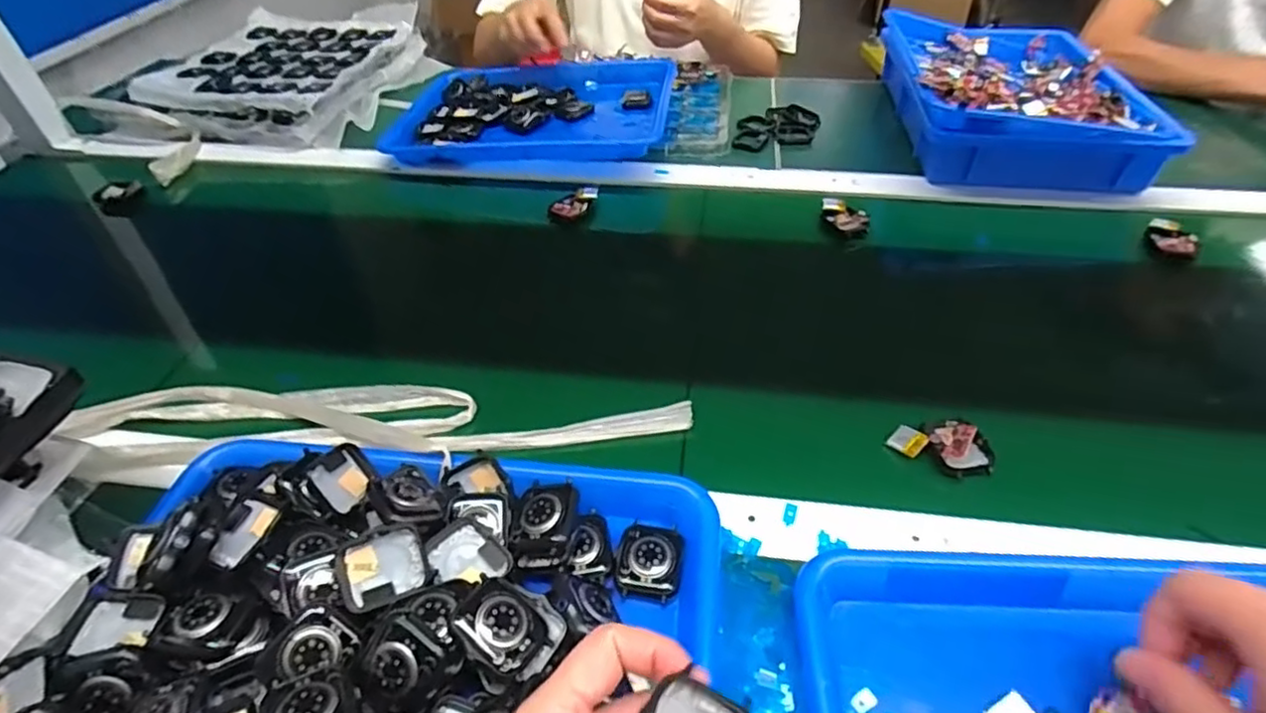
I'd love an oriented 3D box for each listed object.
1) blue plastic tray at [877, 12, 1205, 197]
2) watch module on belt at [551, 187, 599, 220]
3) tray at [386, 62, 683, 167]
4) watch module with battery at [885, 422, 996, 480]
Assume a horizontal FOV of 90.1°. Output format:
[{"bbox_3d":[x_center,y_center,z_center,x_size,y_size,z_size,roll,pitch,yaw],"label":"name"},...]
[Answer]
[{"bbox_3d":[0.443,-0.316,0.760,0.254,0.095,0.326,5,45,7],"label":"blue plastic tray"},{"bbox_3d":[-0.059,-0.162,0.671,0.061,0.015,0.024,-33,52,-27],"label":"watch module on belt"},{"bbox_3d":[-0.120,-0.313,0.798,0.337,0.038,0.250,6,45,8],"label":"tray"},{"bbox_3d":[0.213,0.058,0.432,0.064,0.015,0.039,23,50,23],"label":"watch module with battery"}]

